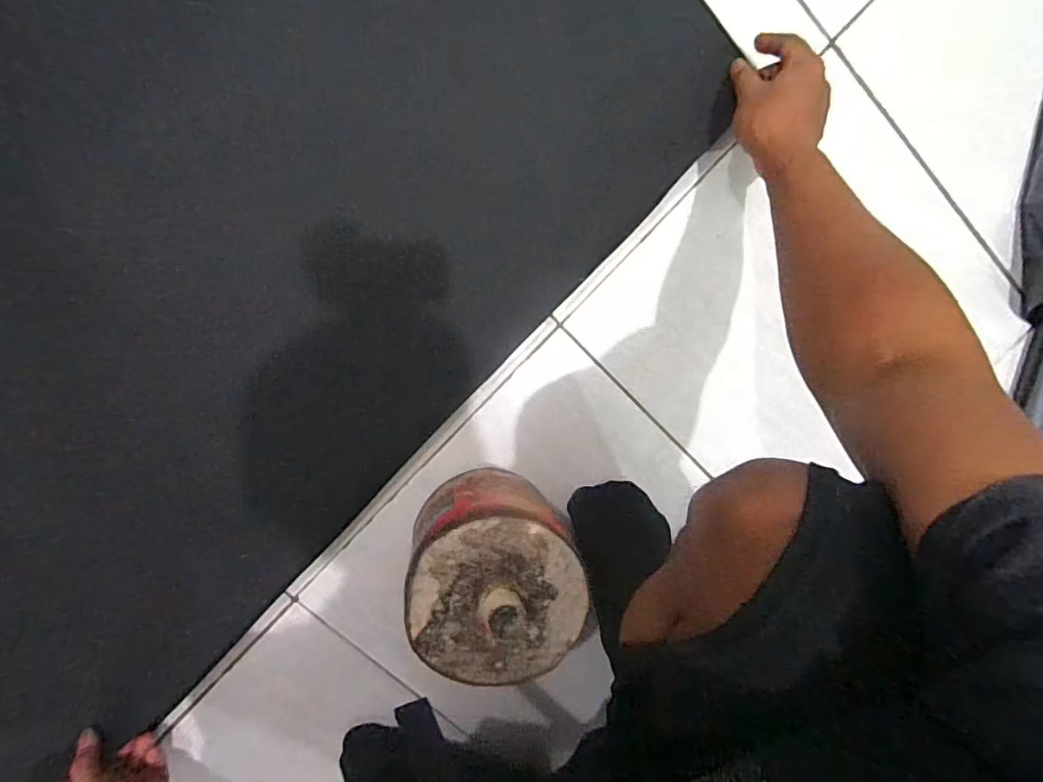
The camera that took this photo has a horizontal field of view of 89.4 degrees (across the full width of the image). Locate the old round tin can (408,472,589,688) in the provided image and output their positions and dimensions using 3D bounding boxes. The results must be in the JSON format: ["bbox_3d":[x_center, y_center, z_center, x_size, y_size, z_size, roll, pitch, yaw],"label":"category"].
[{"bbox_3d":[-0.026,0.155,0.482,0.139,0.178,0.148,-1,98,-6],"label":"old round tin can"}]

